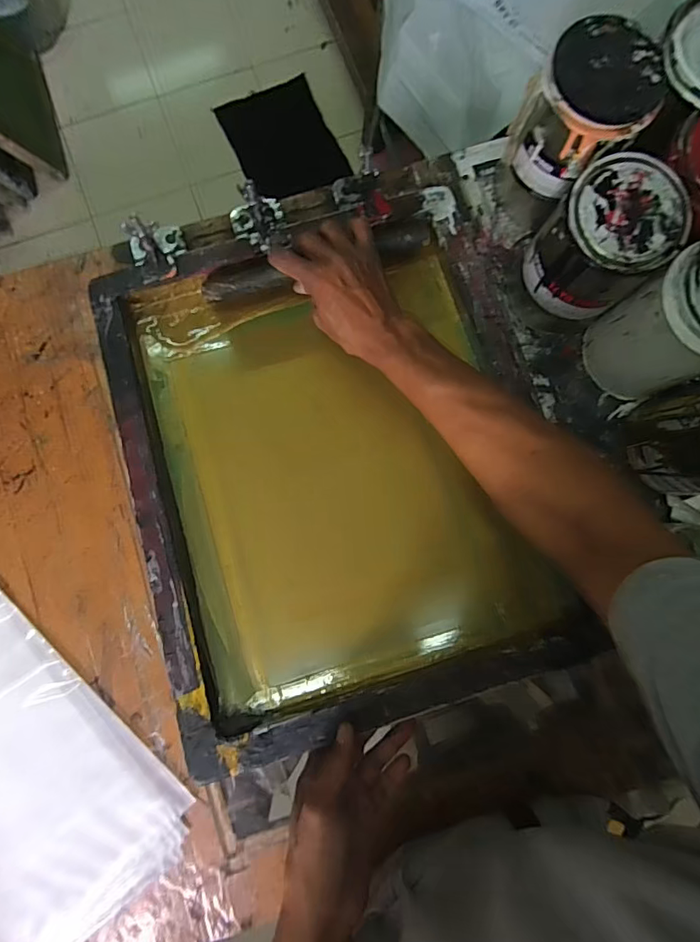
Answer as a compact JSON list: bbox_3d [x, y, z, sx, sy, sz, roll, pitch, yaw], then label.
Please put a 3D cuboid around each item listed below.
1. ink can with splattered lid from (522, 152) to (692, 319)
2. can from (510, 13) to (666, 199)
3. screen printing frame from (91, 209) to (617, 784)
[{"bbox_3d":[0.236,-0.217,0.451,0.103,0.097,0.097,0,86,-2],"label":"ink can with splattered lid"},{"bbox_3d":[0.226,-0.345,0.460,0.102,0.093,0.100,0,86,-2],"label":"can"},{"bbox_3d":[-0.018,-0.012,0.484,0.383,0.064,0.480,-16,80,-3],"label":"screen printing frame"}]

